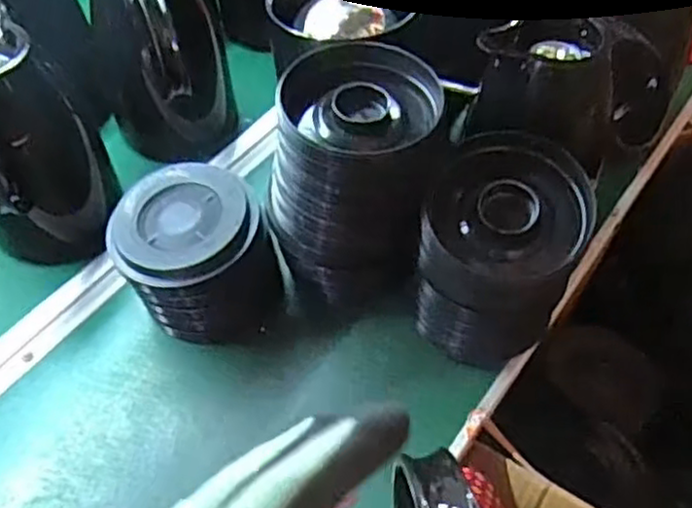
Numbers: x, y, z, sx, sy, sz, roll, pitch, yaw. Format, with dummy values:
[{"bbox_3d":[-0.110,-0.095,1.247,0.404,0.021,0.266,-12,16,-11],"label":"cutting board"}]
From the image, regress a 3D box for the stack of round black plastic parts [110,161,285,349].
[{"bbox_3d":[-0.125,0.004,0.616,0.126,0.109,0.121,-21,54,-13],"label":"stack of round black plastic parts"}]

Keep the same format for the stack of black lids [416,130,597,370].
[{"bbox_3d":[0.122,0.001,0.574,0.122,0.160,0.100,8,53,9],"label":"stack of black lids"}]

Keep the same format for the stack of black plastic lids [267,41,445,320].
[{"bbox_3d":[0.007,-0.053,0.599,0.135,0.190,0.127,5,53,7],"label":"stack of black plastic lids"}]

